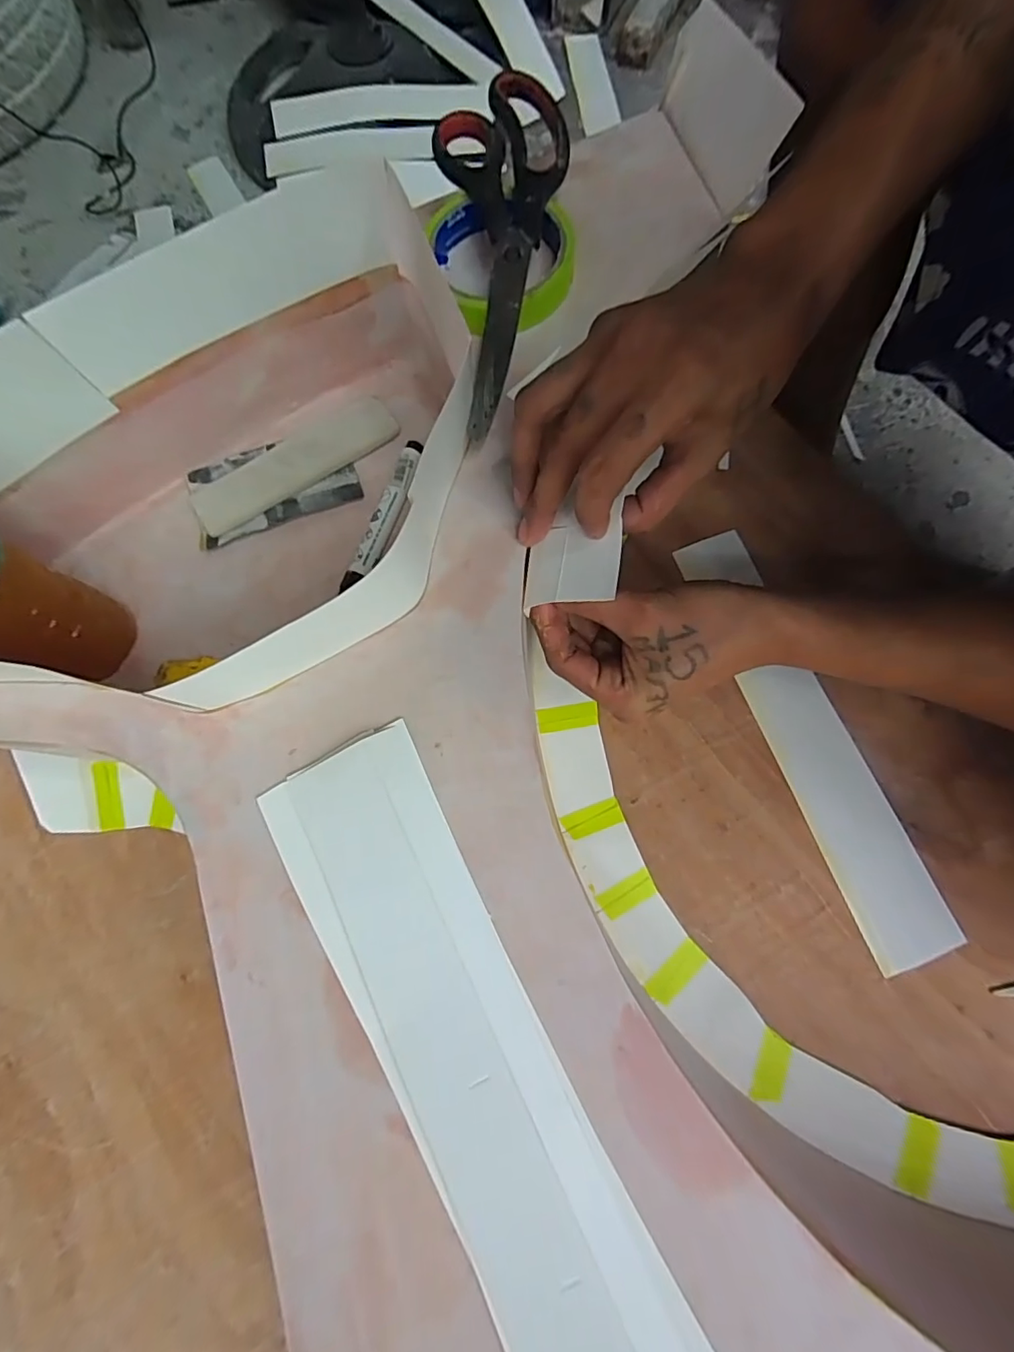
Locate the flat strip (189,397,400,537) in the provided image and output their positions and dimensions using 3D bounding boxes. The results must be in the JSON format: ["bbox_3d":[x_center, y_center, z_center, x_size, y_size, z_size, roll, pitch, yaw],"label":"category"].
[{"bbox_3d":[-0.151,-0.153,0.373,0.150,0.012,0.040,-31,76,-6],"label":"flat strip"}]

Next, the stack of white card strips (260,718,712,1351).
[{"bbox_3d":[0.004,0.184,0.199,0.067,0.008,0.355,-27,75,-12],"label":"stack of white card strips"}]

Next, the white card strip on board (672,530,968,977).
[{"bbox_3d":[0.212,0.036,0.375,0.058,0.005,0.317,-20,75,-4],"label":"white card strip on board"}]

